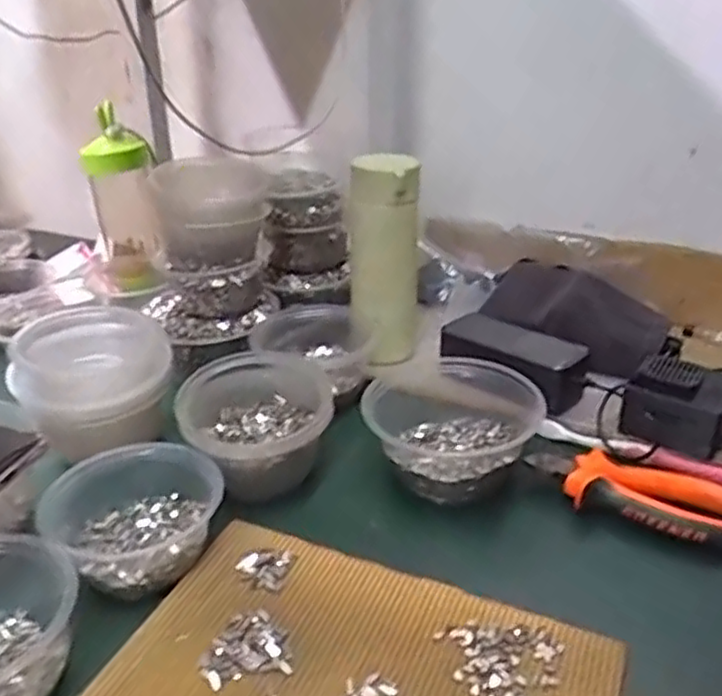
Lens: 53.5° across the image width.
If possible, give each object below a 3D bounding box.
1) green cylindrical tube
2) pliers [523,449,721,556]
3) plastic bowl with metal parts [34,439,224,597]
[{"bbox_3d":[0.022,-0.082,0.686,0.066,0.193,0.059,1,28,3],"label":"green cylindrical tube"},{"bbox_3d":[0.202,0.102,0.525,0.150,0.021,0.062,17,32,29],"label":"pliers"},{"bbox_3d":[-0.154,0.110,0.488,0.111,0.053,0.102,0,28,0],"label":"plastic bowl with metal parts"}]

